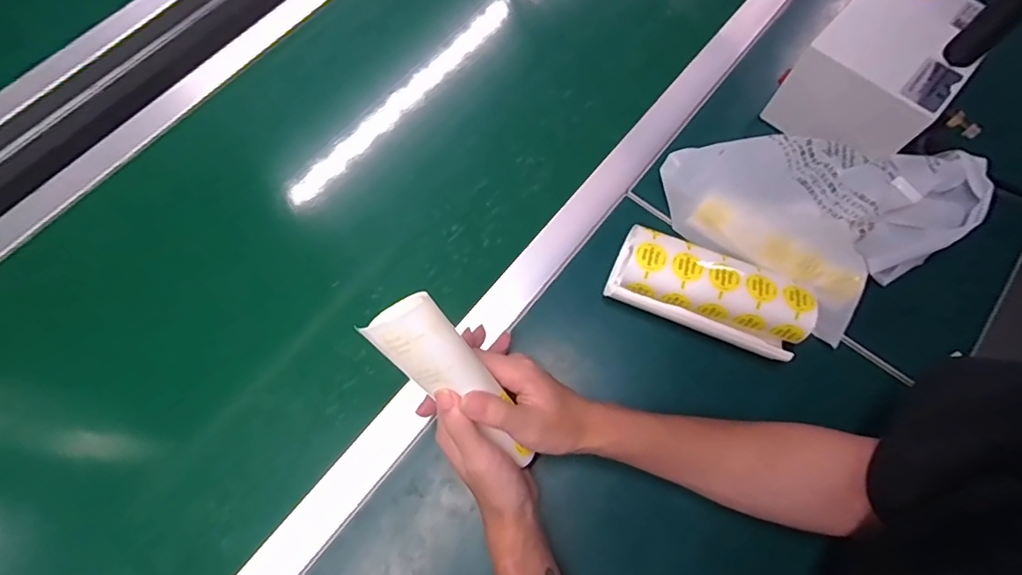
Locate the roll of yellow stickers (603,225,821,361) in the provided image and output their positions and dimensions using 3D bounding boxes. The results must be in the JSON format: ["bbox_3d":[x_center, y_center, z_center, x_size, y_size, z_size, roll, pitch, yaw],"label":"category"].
[{"bbox_3d":[0.176,0.005,0.456,0.165,0.059,0.061,22,69,7],"label":"roll of yellow stickers"}]

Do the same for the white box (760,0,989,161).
[{"bbox_3d":[0.368,-0.213,0.513,0.125,0.113,0.152,43,73,14],"label":"white box"}]

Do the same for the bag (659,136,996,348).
[{"bbox_3d":[0.301,-0.097,0.491,0.237,0.051,0.226,-37,73,-15],"label":"bag"}]

